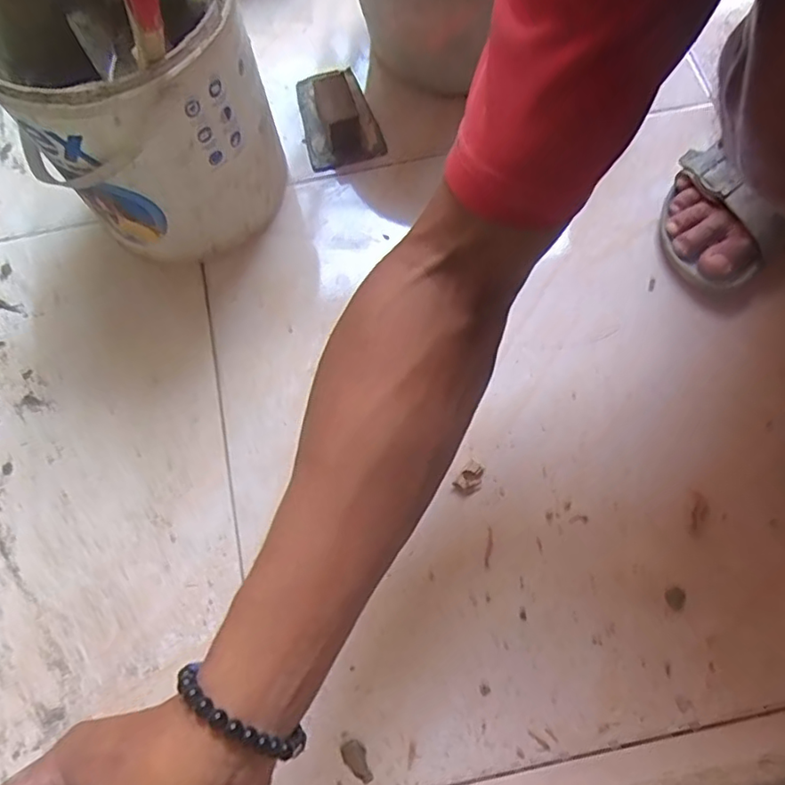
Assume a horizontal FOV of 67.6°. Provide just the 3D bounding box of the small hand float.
[{"bbox_3d":[-0.057,-0.274,0.559,0.073,0.043,0.108,-19,72,-5],"label":"small hand float"}]

